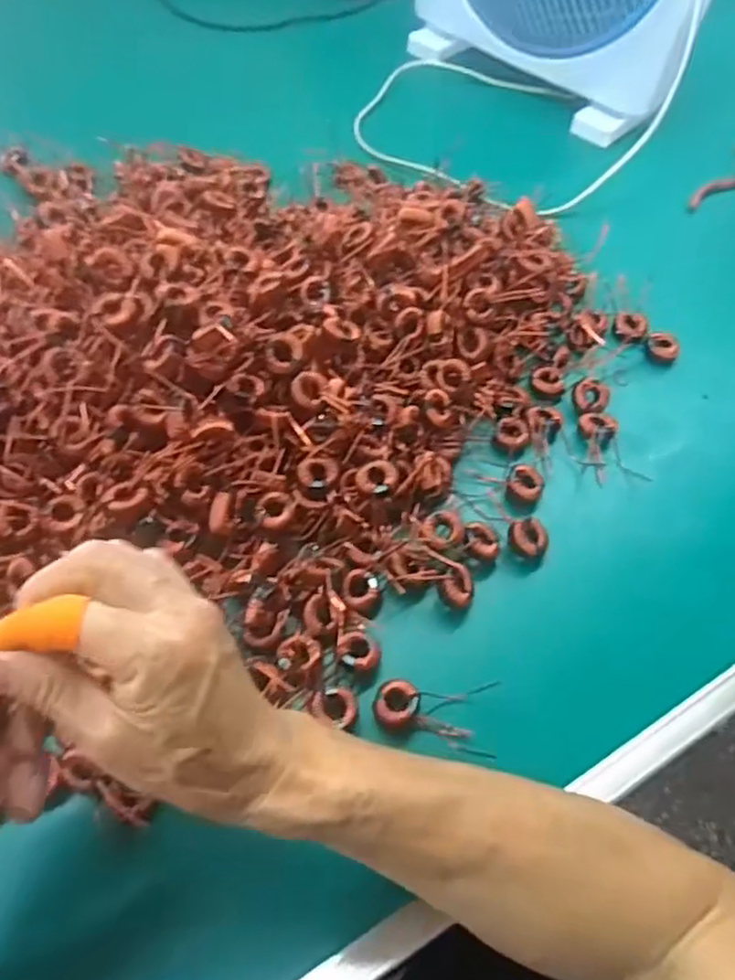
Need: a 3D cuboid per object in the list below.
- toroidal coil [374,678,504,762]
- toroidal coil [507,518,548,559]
[{"bbox_3d":[0.038,0.128,0.398,0.067,0.018,0.039,4,56,0],"label":"toroidal coil"},{"bbox_3d":[0.106,0.033,0.462,0.027,0.020,0.024,-9,57,-8],"label":"toroidal coil"}]

